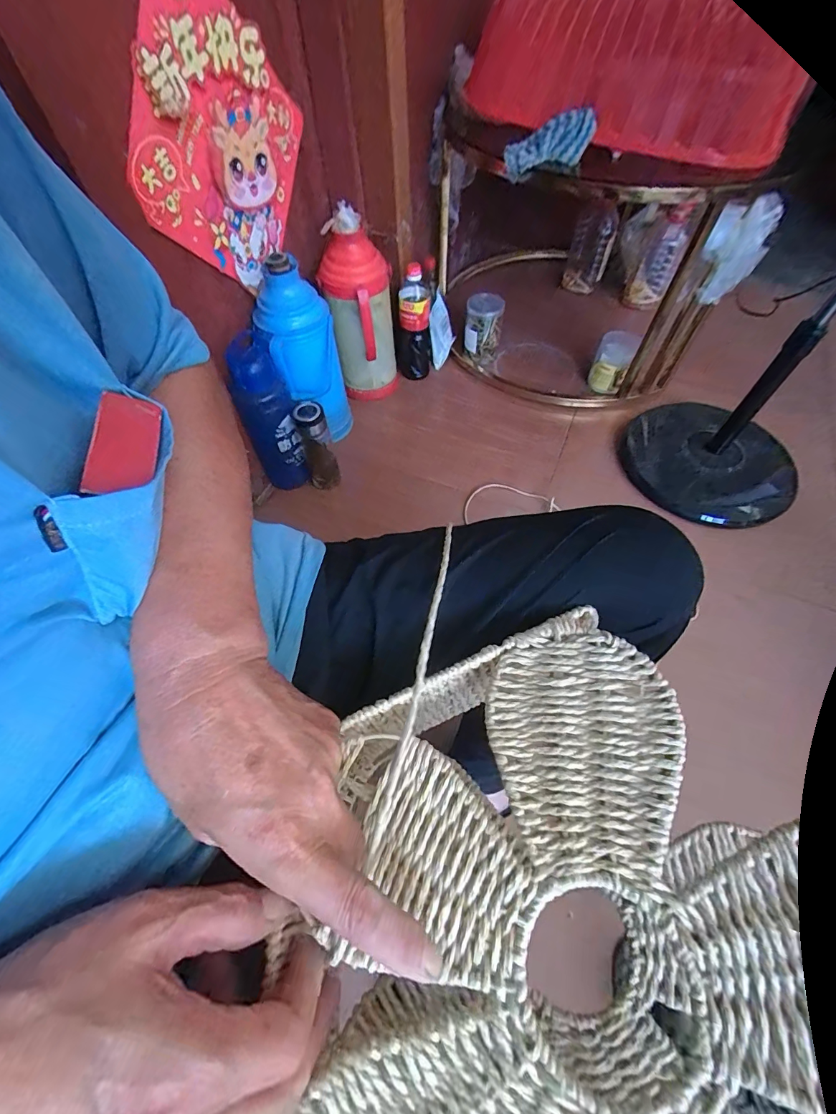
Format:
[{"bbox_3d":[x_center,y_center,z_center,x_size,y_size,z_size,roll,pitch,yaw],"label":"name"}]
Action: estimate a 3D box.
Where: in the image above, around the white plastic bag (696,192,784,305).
[{"bbox_3d":[0.640,-0.618,0.851,0.108,0.163,0.108,29,64,18],"label":"white plastic bag"}]

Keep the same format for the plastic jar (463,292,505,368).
[{"bbox_3d":[0.181,-0.622,1.140,0.106,0.143,0.087,-24,60,-13],"label":"plastic jar"}]

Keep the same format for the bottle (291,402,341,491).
[{"bbox_3d":[-0.216,-0.229,0.894,0.068,0.205,0.052,-19,59,-10],"label":"bottle"}]

